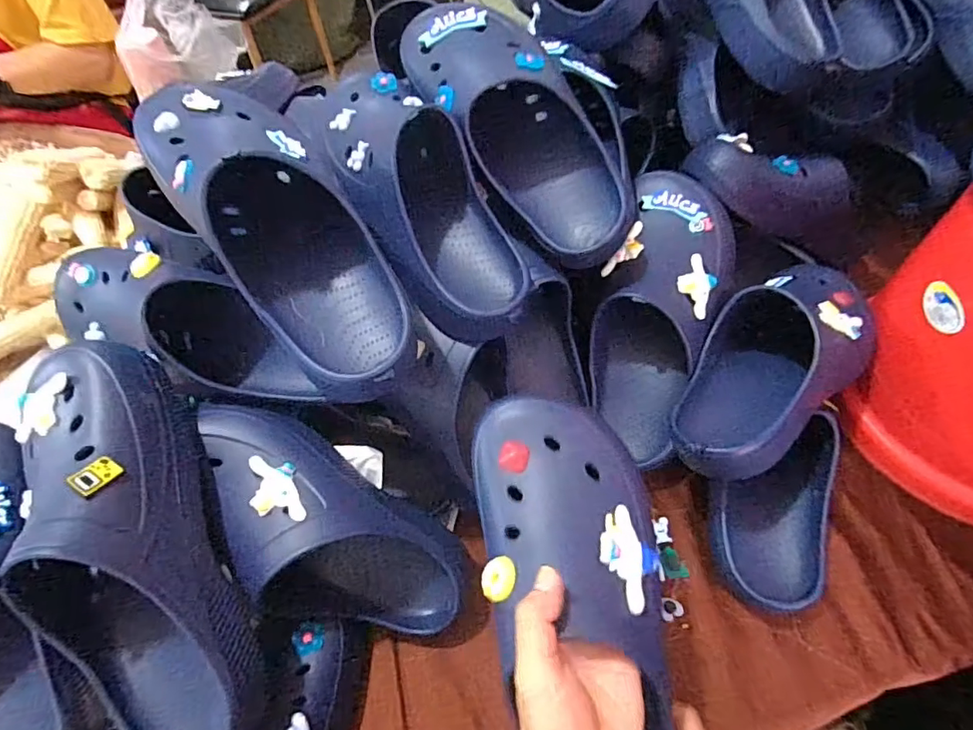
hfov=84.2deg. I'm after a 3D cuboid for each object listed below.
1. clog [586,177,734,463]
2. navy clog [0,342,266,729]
[{"bbox_3d":[0.169,-0.049,0.525,0.120,0.085,0.291,12,92,11],"label":"clog"},{"bbox_3d":[-0.238,0.122,0.354,0.104,0.089,0.285,-20,84,-10],"label":"navy clog"}]

